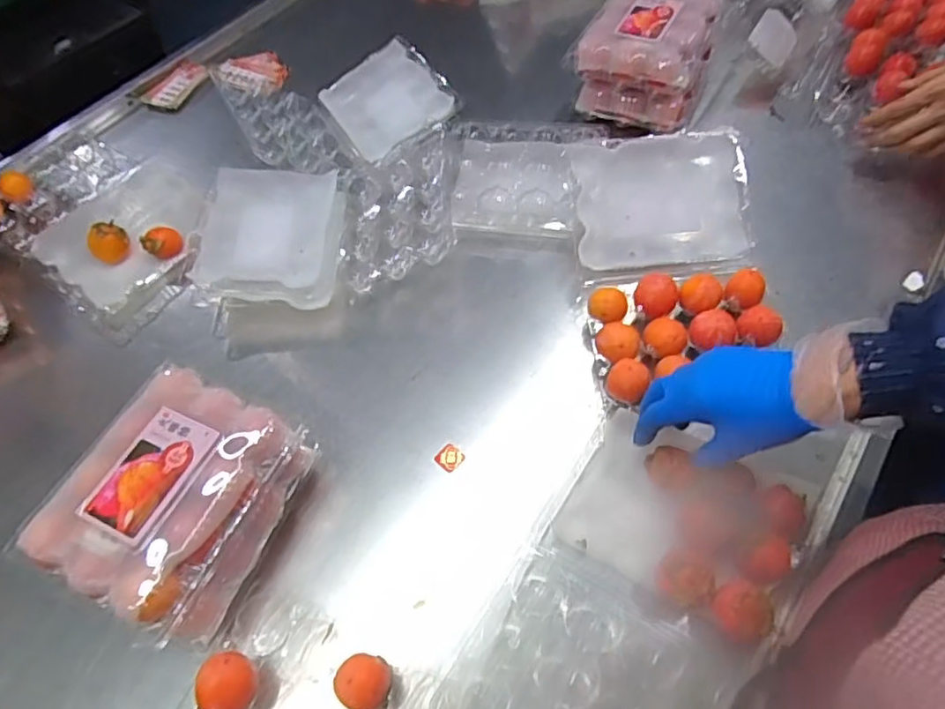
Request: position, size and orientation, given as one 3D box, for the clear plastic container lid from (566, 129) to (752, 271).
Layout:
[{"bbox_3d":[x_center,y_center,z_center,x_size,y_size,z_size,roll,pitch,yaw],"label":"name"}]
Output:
[{"bbox_3d":[0.218,-0.172,0.684,0.207,0.019,0.140,-5,91,-8],"label":"clear plastic container lid"}]

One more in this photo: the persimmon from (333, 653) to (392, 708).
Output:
[{"bbox_3d":[-0.080,0.248,0.463,0.039,0.046,0.037,3,57,6],"label":"persimmon"}]

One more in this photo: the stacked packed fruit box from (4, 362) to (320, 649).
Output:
[{"bbox_3d":[-0.244,0.125,0.523,0.152,0.113,0.182,20,60,17],"label":"stacked packed fruit box"}]

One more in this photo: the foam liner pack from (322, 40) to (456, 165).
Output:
[{"bbox_3d":[-0.120,-0.352,0.850,0.140,0.030,0.176,-34,67,-1],"label":"foam liner pack"}]

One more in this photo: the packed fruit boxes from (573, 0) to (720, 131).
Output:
[{"bbox_3d":[0.231,-0.400,0.816,0.155,0.104,0.173,20,60,16],"label":"packed fruit boxes"}]

